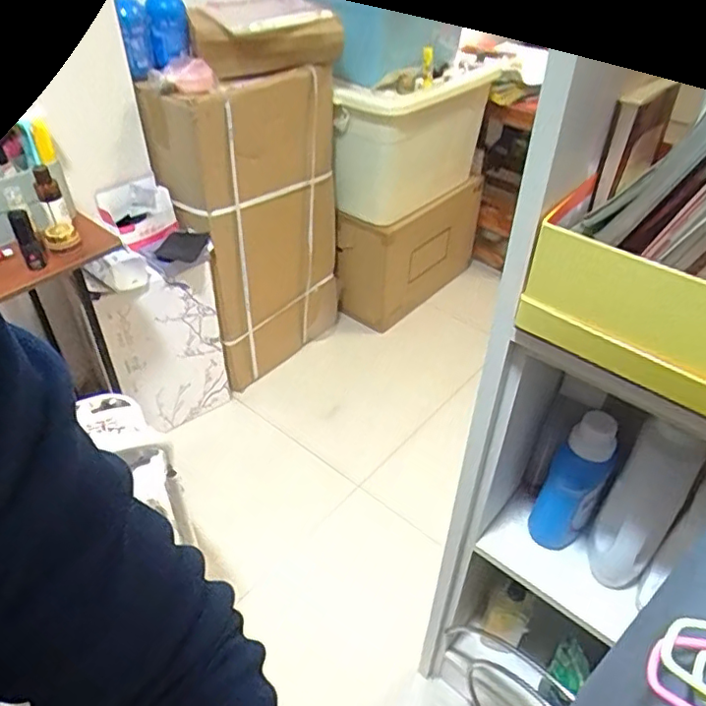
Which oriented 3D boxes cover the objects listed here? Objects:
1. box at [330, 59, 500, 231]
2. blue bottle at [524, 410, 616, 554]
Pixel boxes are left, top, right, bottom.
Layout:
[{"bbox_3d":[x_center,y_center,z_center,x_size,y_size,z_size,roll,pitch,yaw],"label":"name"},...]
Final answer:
[{"bbox_3d":[0.183,-0.612,1.723,0.203,0.364,0.499,32,50,32],"label":"box"},{"bbox_3d":[0.300,0.180,0.801,0.073,0.216,0.063,25,47,26],"label":"blue bottle"}]

